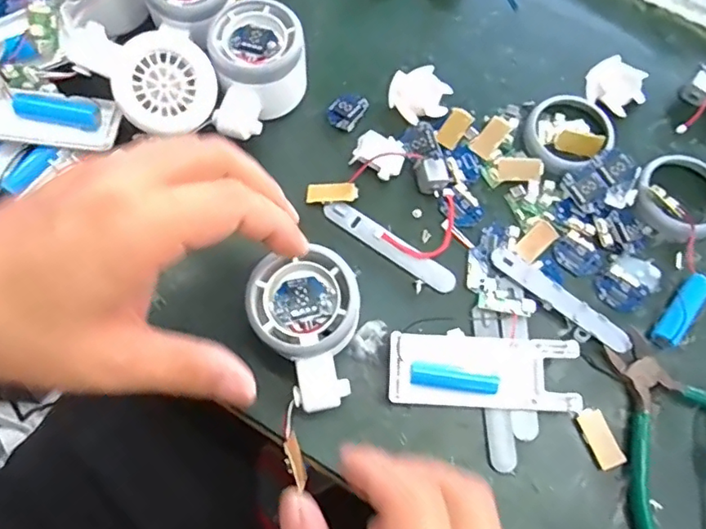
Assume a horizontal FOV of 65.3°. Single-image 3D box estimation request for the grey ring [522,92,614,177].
[{"bbox_3d":[0.144,-0.090,0.370,0.056,0.009,0.056,0,71,-1],"label":"grey ring"}]

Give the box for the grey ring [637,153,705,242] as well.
[{"bbox_3d":[0.214,-0.044,0.360,0.054,0.016,0.056,0,71,-1],"label":"grey ring"}]

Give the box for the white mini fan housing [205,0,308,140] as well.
[{"bbox_3d":[-0.059,-0.120,0.358,0.060,0.053,0.082,-5,71,-2],"label":"white mini fan housing"}]

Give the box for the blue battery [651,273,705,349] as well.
[{"bbox_3d":[0.199,0.028,0.330,0.052,0.017,0.017,-43,77,-14],"label":"blue battery"}]

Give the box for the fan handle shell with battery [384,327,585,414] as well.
[{"bbox_3d":[0.073,0.061,0.314,0.104,0.018,0.041,4,71,1],"label":"fan handle shell with battery"}]

